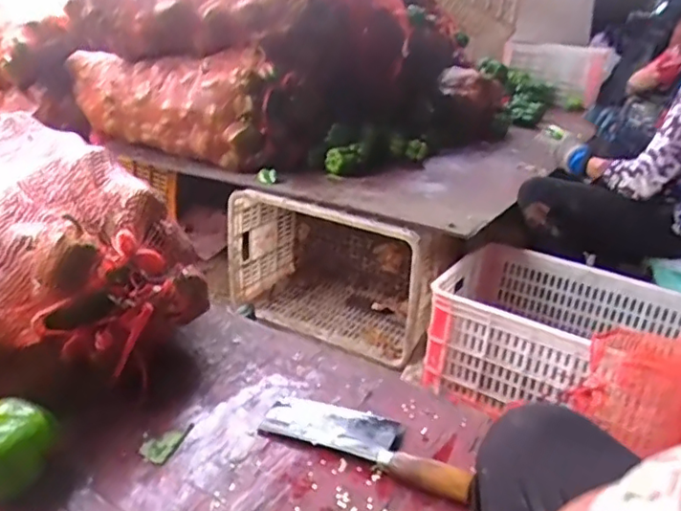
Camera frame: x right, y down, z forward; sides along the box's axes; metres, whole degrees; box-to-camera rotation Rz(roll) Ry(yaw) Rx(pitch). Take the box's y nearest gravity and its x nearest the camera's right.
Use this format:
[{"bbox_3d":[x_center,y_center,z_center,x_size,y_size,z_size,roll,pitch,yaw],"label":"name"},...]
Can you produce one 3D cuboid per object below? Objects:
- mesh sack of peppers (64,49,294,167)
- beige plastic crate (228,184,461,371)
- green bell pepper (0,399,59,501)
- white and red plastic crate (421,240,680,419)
[{"bbox_3d":[-0.496,-0.460,1.698,0.731,0.264,0.211,21,29,30],"label":"mesh sack of peppers"},{"bbox_3d":[0.003,0.005,1.558,0.548,0.353,0.295,16,27,22],"label":"beige plastic crate"},{"bbox_3d":[-0.328,0.192,0.570,0.089,0.084,0.092,4,25,-2],"label":"green bell pepper"},{"bbox_3d":[0.481,0.185,1.259,0.541,0.219,0.376,16,27,22],"label":"white and red plastic crate"}]

